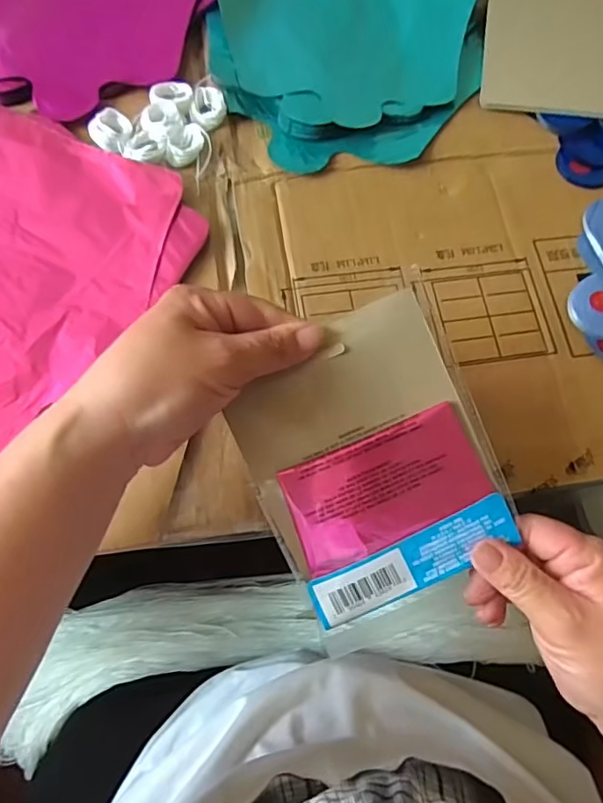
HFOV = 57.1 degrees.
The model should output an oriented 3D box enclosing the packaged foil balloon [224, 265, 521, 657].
[{"bbox_3d":[0.039,0.037,0.285,0.117,0.005,0.158,-23,94,2],"label":"packaged foil balloon"}]

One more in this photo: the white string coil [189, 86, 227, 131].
[{"bbox_3d":[-0.068,-0.213,0.406,0.026,0.009,0.037,-4,69,-5],"label":"white string coil"}]

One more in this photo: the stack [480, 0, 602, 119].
[{"bbox_3d":[0.206,-0.299,0.444,0.114,0.006,0.171,7,74,3],"label":"stack"}]

